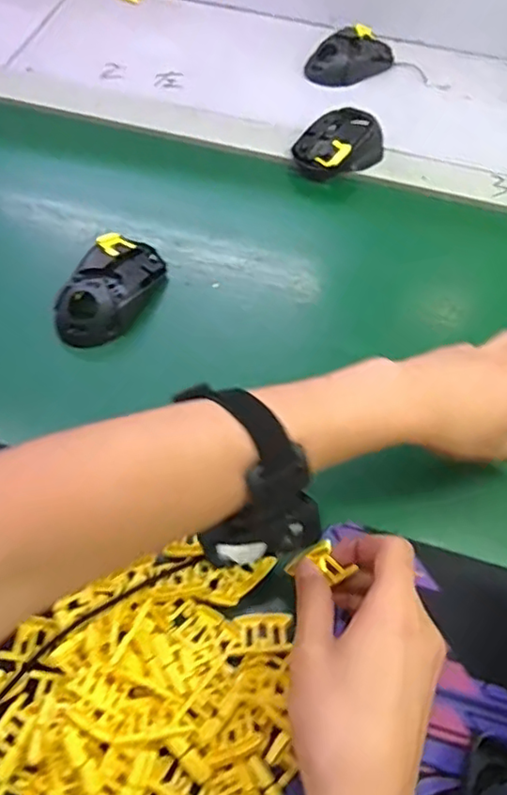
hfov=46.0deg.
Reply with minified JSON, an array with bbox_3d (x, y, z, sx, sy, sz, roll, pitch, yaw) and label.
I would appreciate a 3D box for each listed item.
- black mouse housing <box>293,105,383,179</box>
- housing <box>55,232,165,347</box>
[{"bbox_3d":[0.092,-0.269,0.640,0.104,0.040,0.073,-38,69,-22],"label":"black mouse housing"},{"bbox_3d":[-0.123,-0.096,0.518,0.074,0.034,0.117,19,61,7],"label":"housing"}]

